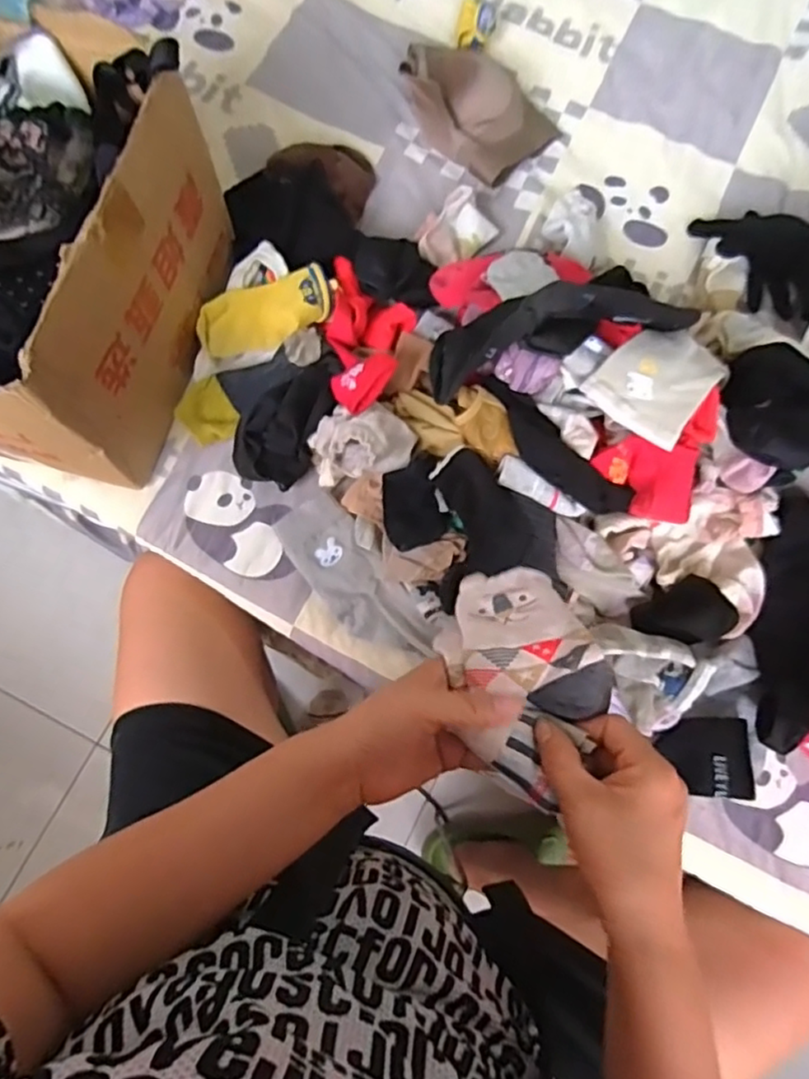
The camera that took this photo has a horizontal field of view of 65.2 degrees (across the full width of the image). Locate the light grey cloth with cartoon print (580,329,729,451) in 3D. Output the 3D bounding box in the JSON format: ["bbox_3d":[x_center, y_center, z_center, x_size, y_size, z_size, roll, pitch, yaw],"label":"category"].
[{"bbox_3d":[0.222,-0.143,0.555,0.089,0.032,0.097,37,78,7],"label":"light grey cloth with cartoon print"}]

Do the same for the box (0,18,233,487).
[{"bbox_3d":[-0.305,-0.238,0.548,0.203,0.198,0.332,20,77,4],"label":"box"}]

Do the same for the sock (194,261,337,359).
[{"bbox_3d":[-0.137,-0.220,0.627,0.135,0.035,0.066,-20,77,-6],"label":"sock"}]

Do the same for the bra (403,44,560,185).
[{"bbox_3d":[0.074,-0.494,0.722,0.177,0.055,0.135,41,79,8],"label":"bra"}]

